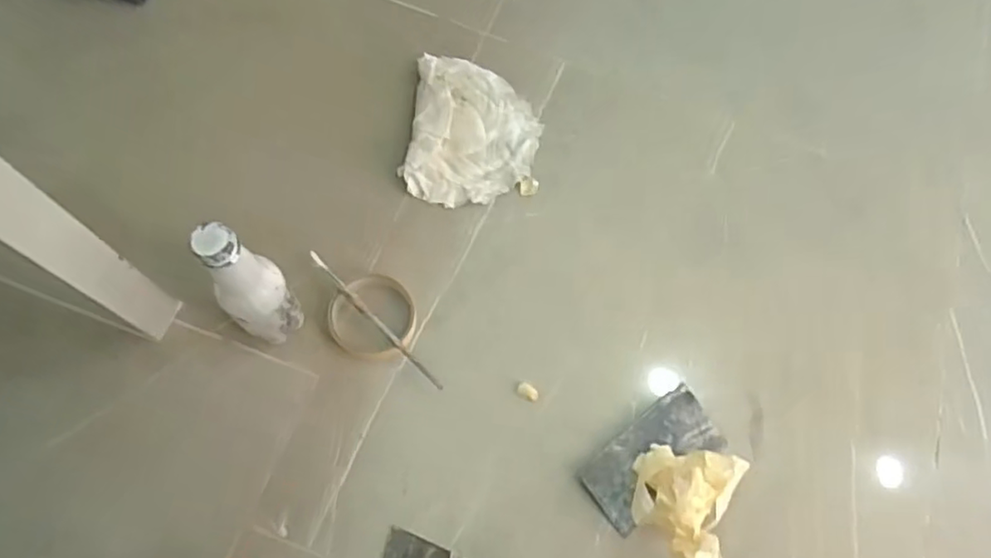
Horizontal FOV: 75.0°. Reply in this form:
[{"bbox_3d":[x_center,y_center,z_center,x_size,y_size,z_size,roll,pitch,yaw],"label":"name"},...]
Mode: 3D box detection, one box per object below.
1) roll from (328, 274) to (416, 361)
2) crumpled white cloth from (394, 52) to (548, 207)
[{"bbox_3d":[-0.121,0.035,0.630,0.083,0.018,0.085,2,69,-4],"label":"roll"},{"bbox_3d":[-0.024,-0.166,0.723,0.141,0.035,0.173,9,69,-1],"label":"crumpled white cloth"}]

